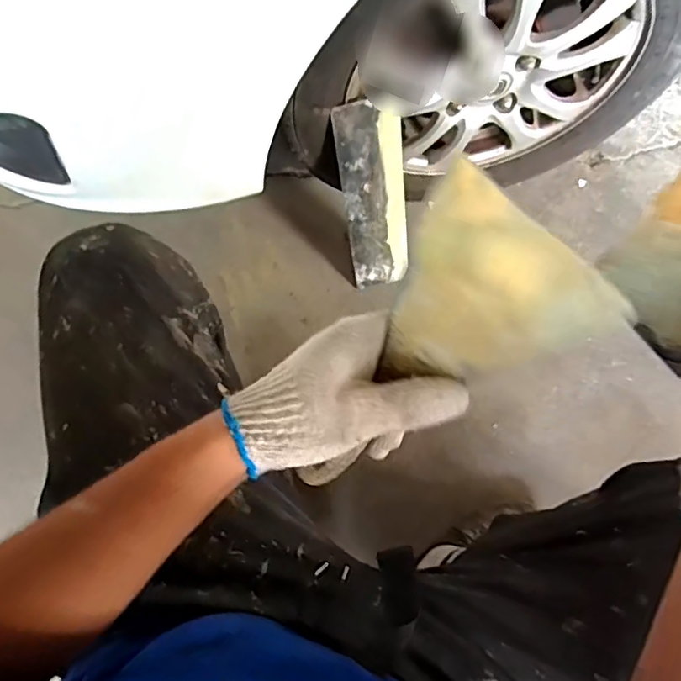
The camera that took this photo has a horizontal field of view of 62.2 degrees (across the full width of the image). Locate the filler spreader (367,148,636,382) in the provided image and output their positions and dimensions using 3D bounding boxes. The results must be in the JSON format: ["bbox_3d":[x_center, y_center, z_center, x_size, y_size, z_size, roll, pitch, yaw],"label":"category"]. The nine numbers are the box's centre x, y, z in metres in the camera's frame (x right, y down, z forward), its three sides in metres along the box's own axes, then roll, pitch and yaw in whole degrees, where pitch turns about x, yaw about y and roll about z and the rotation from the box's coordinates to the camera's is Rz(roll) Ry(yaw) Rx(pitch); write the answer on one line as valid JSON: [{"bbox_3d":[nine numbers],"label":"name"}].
[{"bbox_3d":[0.068,-0.016,0.293,0.105,0.005,0.108,44,119,9],"label":"filler spreader"}]

